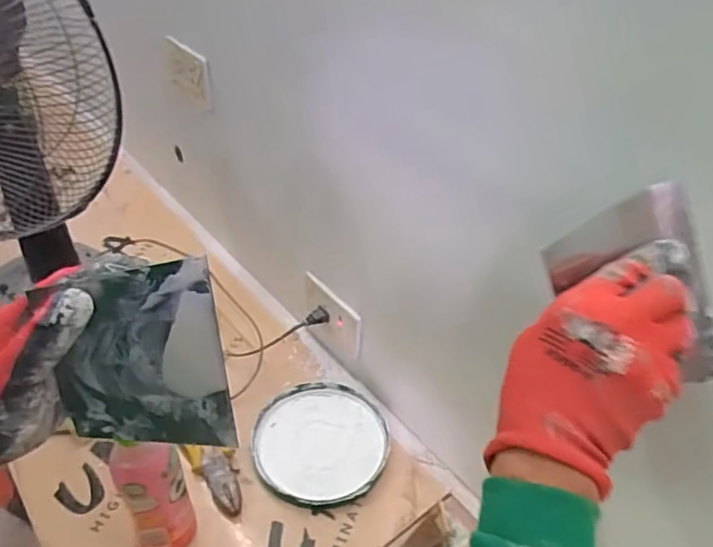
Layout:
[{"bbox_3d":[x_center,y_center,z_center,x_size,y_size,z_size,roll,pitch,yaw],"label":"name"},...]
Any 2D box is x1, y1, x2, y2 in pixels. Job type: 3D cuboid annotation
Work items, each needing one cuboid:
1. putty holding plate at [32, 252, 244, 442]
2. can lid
[{"bbox_3d":[-0.127,0.054,0.343,0.095,0.137,0.004,-3,32,-4],"label":"putty holding plate"},{"bbox_3d":[-0.047,0.210,0.736,0.163,0.015,0.172,2,40,-2],"label":"can lid"}]

